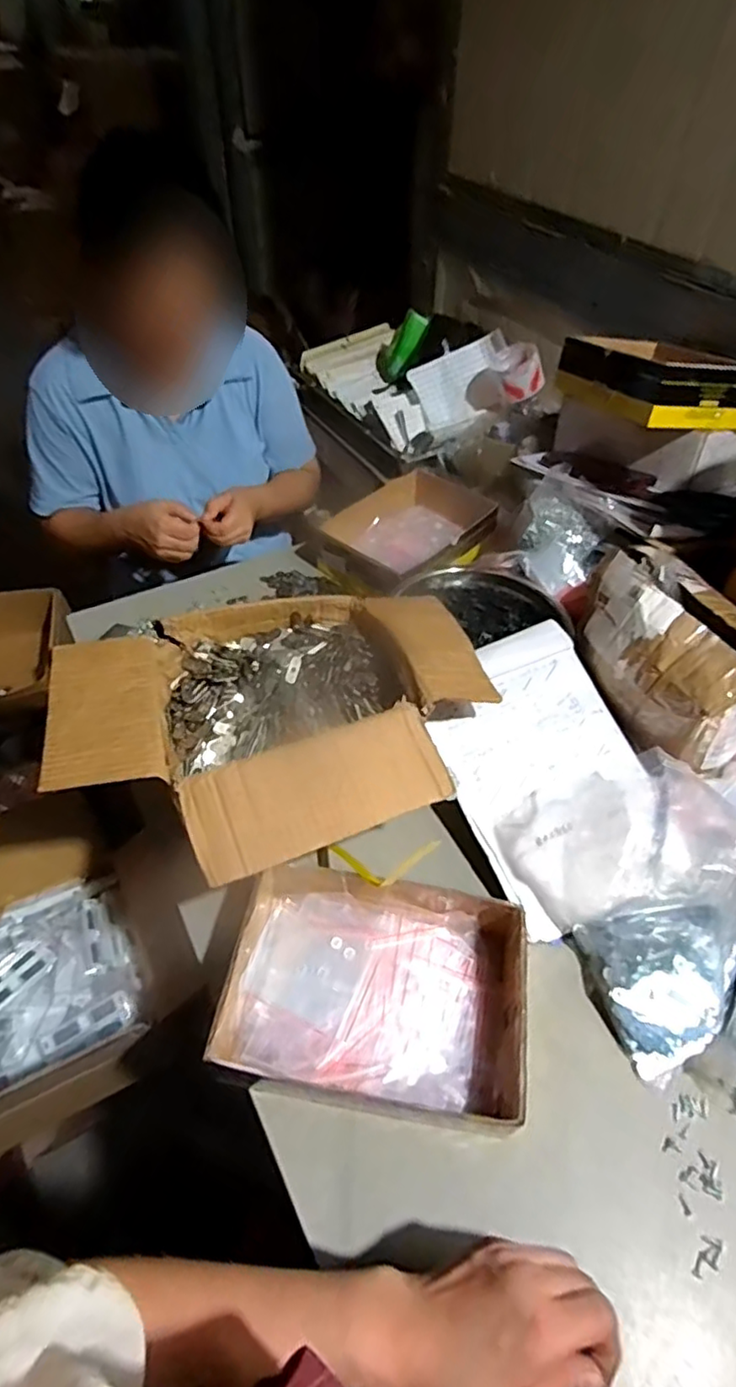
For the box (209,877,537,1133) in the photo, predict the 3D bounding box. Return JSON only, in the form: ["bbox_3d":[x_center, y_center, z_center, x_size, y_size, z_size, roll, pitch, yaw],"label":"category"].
[{"bbox_3d":[0.008,0.259,0.572,0.252,0.074,0.191,6,49,4],"label":"box"}]

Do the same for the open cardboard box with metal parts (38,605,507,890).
[{"bbox_3d":[-0.081,0.024,0.652,0.425,0.127,0.310,-17,51,-16],"label":"open cardboard box with metal parts"}]

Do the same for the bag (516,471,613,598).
[{"bbox_3d":[0.276,-0.231,0.902,0.117,0.068,0.170,7,55,5],"label":"bag"}]

